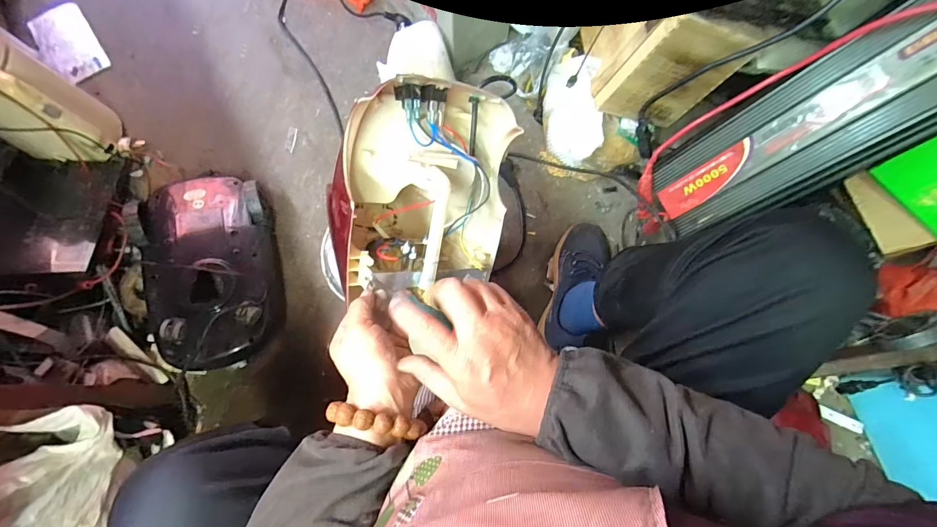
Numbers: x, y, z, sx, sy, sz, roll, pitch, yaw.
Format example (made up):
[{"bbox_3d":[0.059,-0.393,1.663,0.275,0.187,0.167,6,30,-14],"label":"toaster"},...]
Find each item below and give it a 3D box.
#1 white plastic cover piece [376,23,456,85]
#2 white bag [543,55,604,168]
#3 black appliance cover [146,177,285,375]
[{"bbox_3d":[-0.113,-0.447,0.860,0.159,0.072,0.093,2,75,-1],"label":"white plastic cover piece"},{"bbox_3d":[0.216,-0.317,0.840,0.094,0.108,0.192,-4,76,-3],"label":"white bag"},{"bbox_3d":[-0.490,0.003,0.783,0.220,0.141,0.389,-15,76,-6],"label":"black appliance cover"}]

